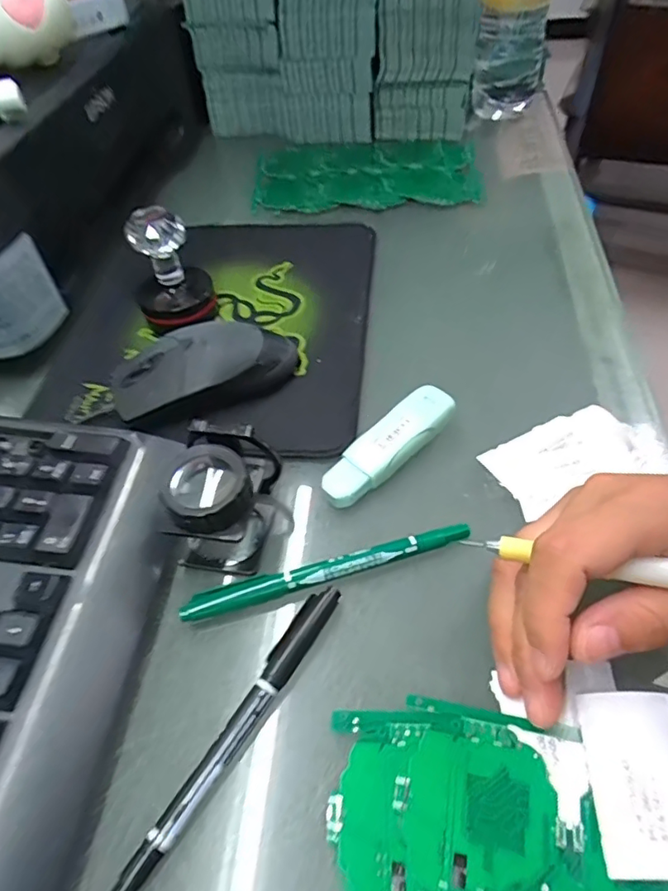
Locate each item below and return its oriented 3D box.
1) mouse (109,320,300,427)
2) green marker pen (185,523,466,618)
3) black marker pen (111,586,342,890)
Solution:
[{"bbox_3d":[-0.078,-0.050,0.338,0.111,0.032,0.051,-20,53,-11],"label":"mouse"},{"bbox_3d":[-0.002,0.057,0.259,0.137,0.009,0.011,-16,52,-8],"label":"green marker pen"},{"bbox_3d":[-0.039,0.112,0.219,0.013,0.012,0.138,25,58,23],"label":"black marker pen"}]

